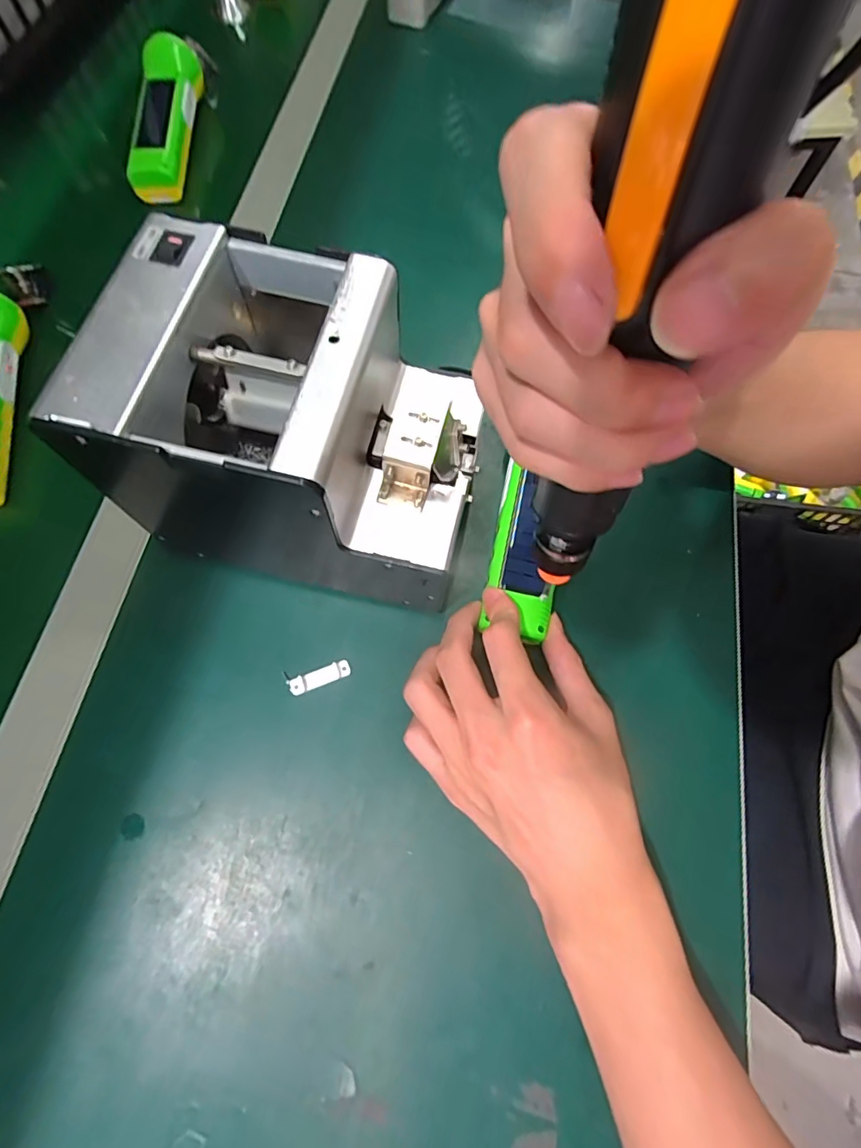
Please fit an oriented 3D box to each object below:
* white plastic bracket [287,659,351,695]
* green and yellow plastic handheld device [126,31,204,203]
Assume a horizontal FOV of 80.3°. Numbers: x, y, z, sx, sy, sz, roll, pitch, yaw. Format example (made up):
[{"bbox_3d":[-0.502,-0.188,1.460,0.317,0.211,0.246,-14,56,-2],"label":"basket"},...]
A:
[{"bbox_3d":[-0.068,0.063,0.314,0.037,0.004,0.011,-20,71,-9],"label":"white plastic bracket"},{"bbox_3d":[-0.246,-0.428,0.477,0.044,0.043,0.166,-2,70,0],"label":"green and yellow plastic handheld device"}]

